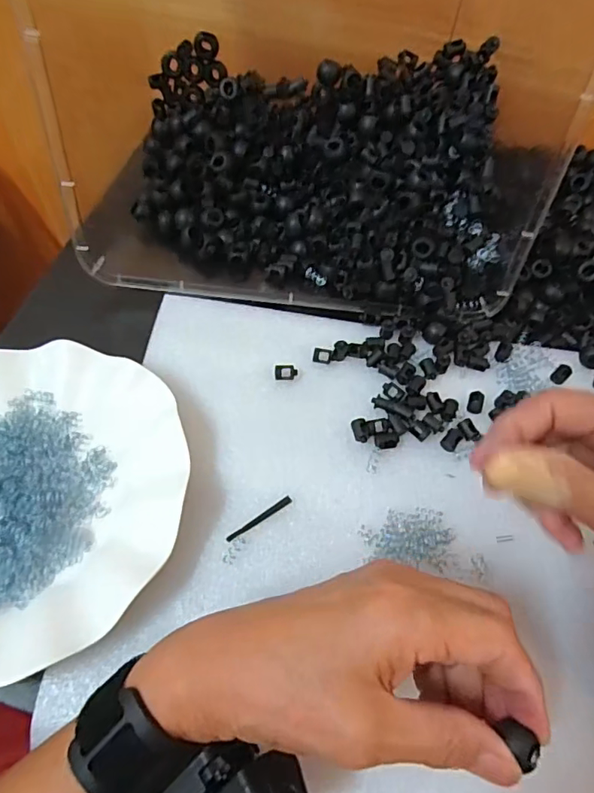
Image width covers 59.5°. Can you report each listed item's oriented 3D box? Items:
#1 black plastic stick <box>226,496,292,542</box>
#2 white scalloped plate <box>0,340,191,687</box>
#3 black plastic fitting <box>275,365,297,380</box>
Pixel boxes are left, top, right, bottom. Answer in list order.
[{"bbox_3d":[-0.021,0.069,0.295,0.042,0.004,0.004,-30,67,-18],"label":"black plastic stick"},{"bbox_3d":[-0.153,0.052,0.286,0.176,0.033,0.177,1,61,-3],"label":"white scalloped plate"},{"bbox_3d":[-0.007,-0.016,0.341,0.015,0.008,0.008,-1,61,-4],"label":"black plastic fitting"}]

